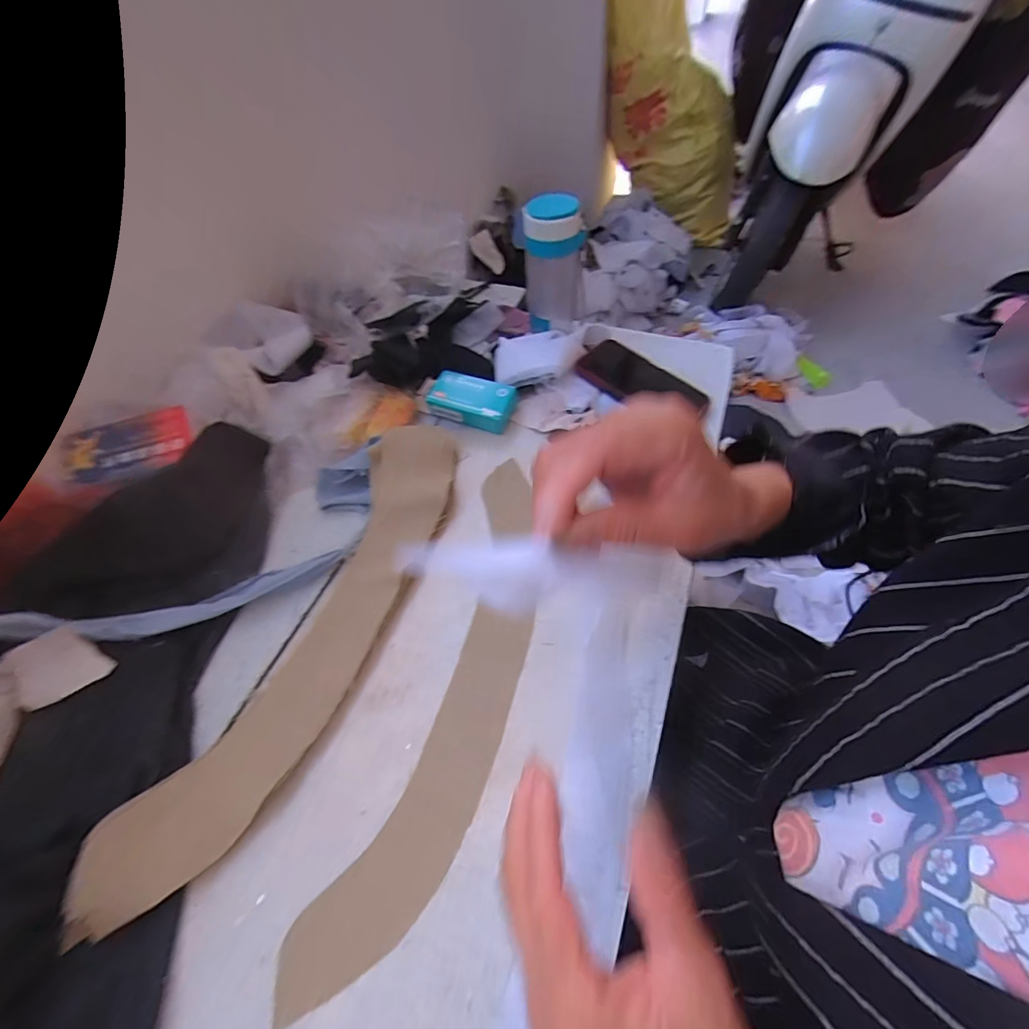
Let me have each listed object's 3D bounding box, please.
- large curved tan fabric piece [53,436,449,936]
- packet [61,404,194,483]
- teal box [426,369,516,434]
[{"bbox_3d":[-0.173,0.093,0.409,0.103,0.016,0.466,24,61,3],"label":"large curved tan fabric piece"},{"bbox_3d":[-0.430,-0.079,0.490,0.126,0.008,0.089,-22,57,-10],"label":"packet"},{"bbox_3d":[-0.055,-0.145,0.556,0.103,0.032,0.059,14,58,14],"label":"teal box"}]

